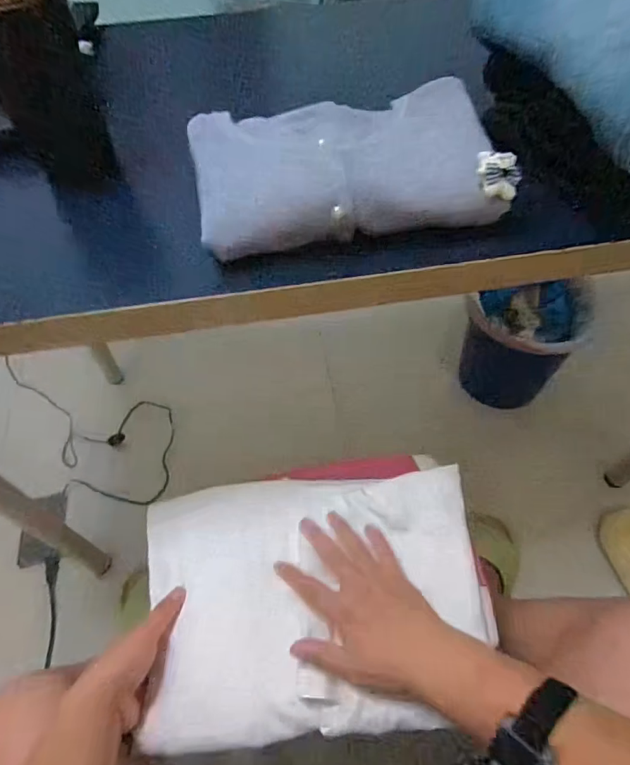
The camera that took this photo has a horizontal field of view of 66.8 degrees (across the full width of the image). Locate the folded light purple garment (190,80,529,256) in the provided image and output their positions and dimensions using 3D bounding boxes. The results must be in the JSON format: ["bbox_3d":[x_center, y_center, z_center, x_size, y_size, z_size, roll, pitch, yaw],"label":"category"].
[{"bbox_3d":[0.022,-0.181,0.395,0.247,0.040,0.179,-10,55,-4],"label":"folded light purple garment"}]

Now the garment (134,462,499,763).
[{"bbox_3d":[-0.003,0.214,0.476,0.338,0.038,0.233,-5,55,-1],"label":"garment"}]

